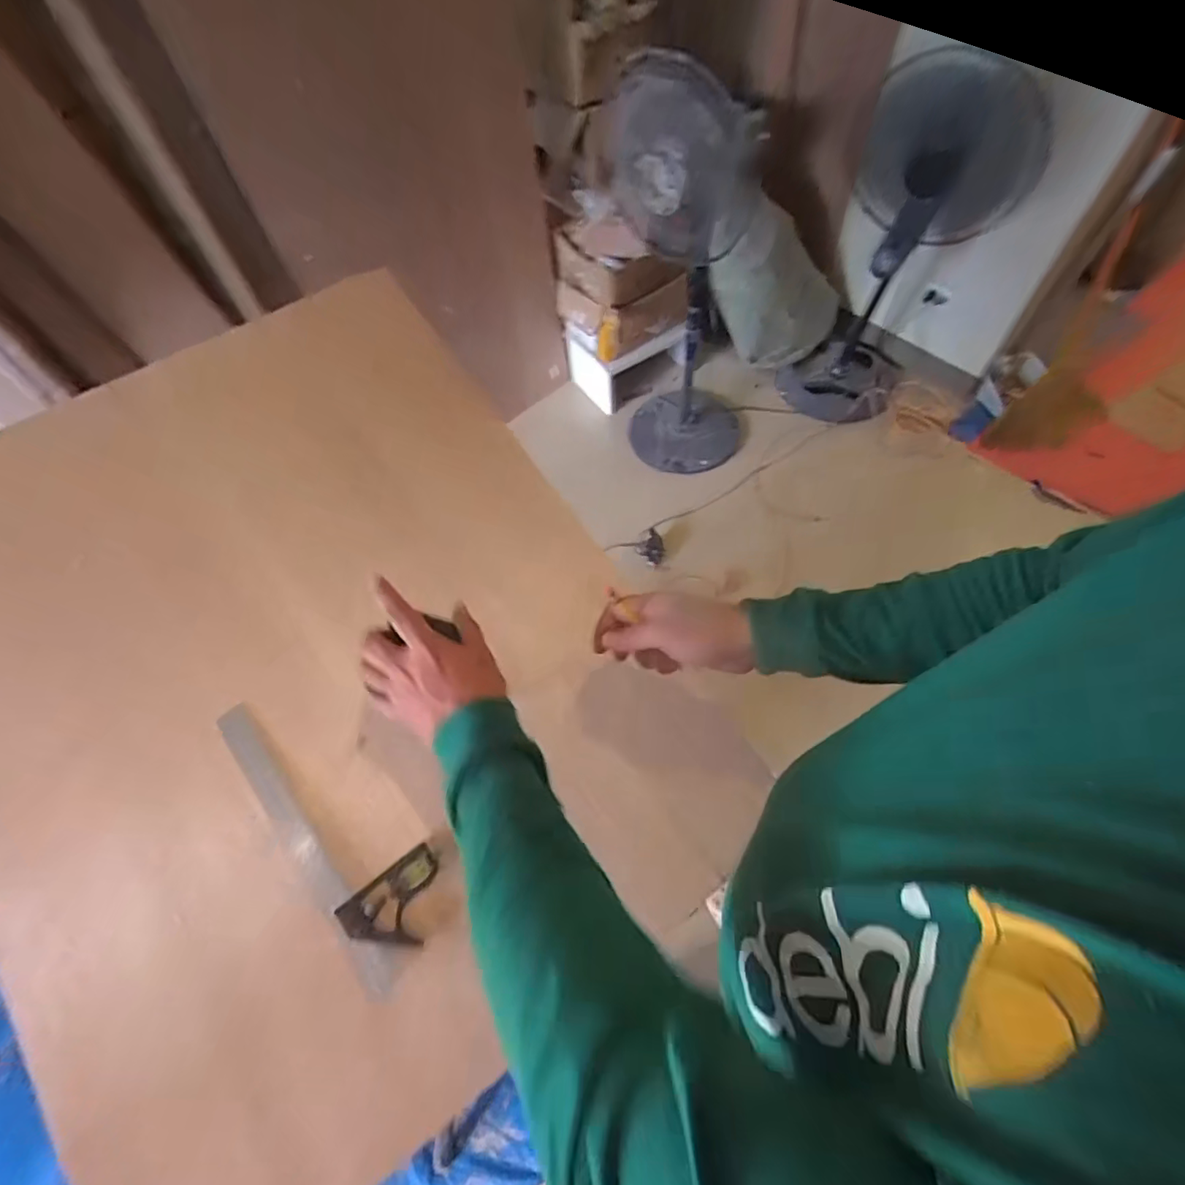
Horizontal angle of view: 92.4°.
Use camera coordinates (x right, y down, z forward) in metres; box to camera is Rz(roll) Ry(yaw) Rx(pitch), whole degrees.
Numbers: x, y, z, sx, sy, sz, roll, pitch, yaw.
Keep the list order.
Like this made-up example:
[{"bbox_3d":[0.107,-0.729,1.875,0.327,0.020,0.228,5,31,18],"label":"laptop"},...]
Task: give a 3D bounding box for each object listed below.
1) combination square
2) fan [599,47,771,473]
[{"bbox_3d":[-0.243,0.212,0.540,0.097,0.012,0.292,-36,75,-16],"label":"combination square"},{"bbox_3d":[0.251,-0.832,1.568,0.431,1.017,0.405,2,60,5],"label":"fan"}]

